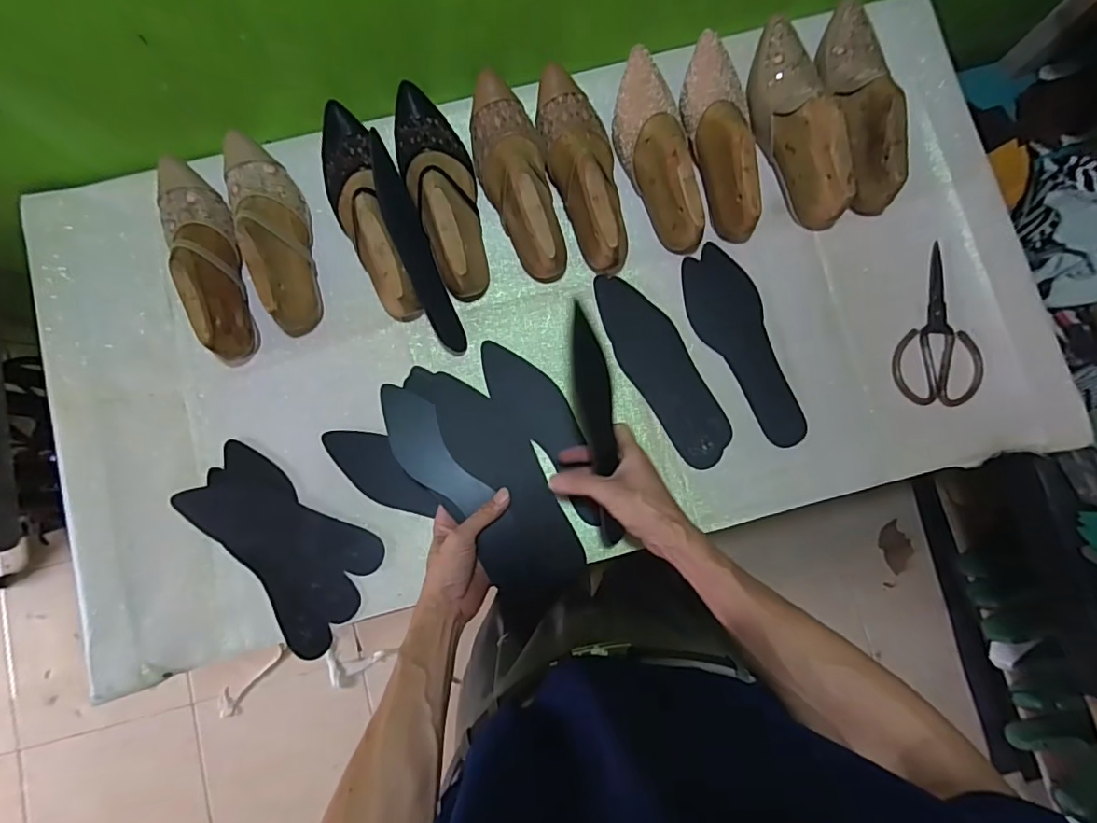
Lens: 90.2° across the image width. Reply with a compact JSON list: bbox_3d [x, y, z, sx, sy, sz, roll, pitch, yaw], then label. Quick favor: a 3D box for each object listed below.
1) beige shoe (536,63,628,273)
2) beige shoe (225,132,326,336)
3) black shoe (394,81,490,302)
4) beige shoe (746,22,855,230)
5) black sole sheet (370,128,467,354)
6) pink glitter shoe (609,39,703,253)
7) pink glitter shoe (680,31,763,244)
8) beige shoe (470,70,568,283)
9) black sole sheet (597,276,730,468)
[{"bbox_3d":[0.041,-0.292,0.653,0.088,0.091,0.251,-8,82,-2],"label":"beige shoe"},{"bbox_3d":[-0.323,-0.217,0.636,0.078,0.089,0.240,-25,84,-4],"label":"beige shoe"},{"bbox_3d":[-0.122,-0.265,0.643,0.084,0.095,0.260,-22,83,-4],"label":"black shoe"},{"bbox_3d":[0.298,-0.357,0.663,0.073,0.089,0.253,-6,83,-2],"label":"beige shoe"},{"bbox_3d":[-0.159,-0.192,0.640,0.011,0.067,0.258,-18,98,29],"label":"black sole sheet"},{"bbox_3d":[0.132,-0.314,0.657,0.082,0.084,0.240,-10,83,-2],"label":"pink glitter shoe"},{"bbox_3d":[0.218,-0.334,0.662,0.084,0.080,0.242,-9,83,-2],"label":"pink glitter shoe"},{"bbox_3d":[-0.040,-0.280,0.650,0.087,0.091,0.250,-10,83,-3],"label":"beige shoe"},{"bbox_3d":[0.140,-0.054,0.677,0.080,0.008,0.257,-28,83,-3],"label":"black sole sheet"}]

